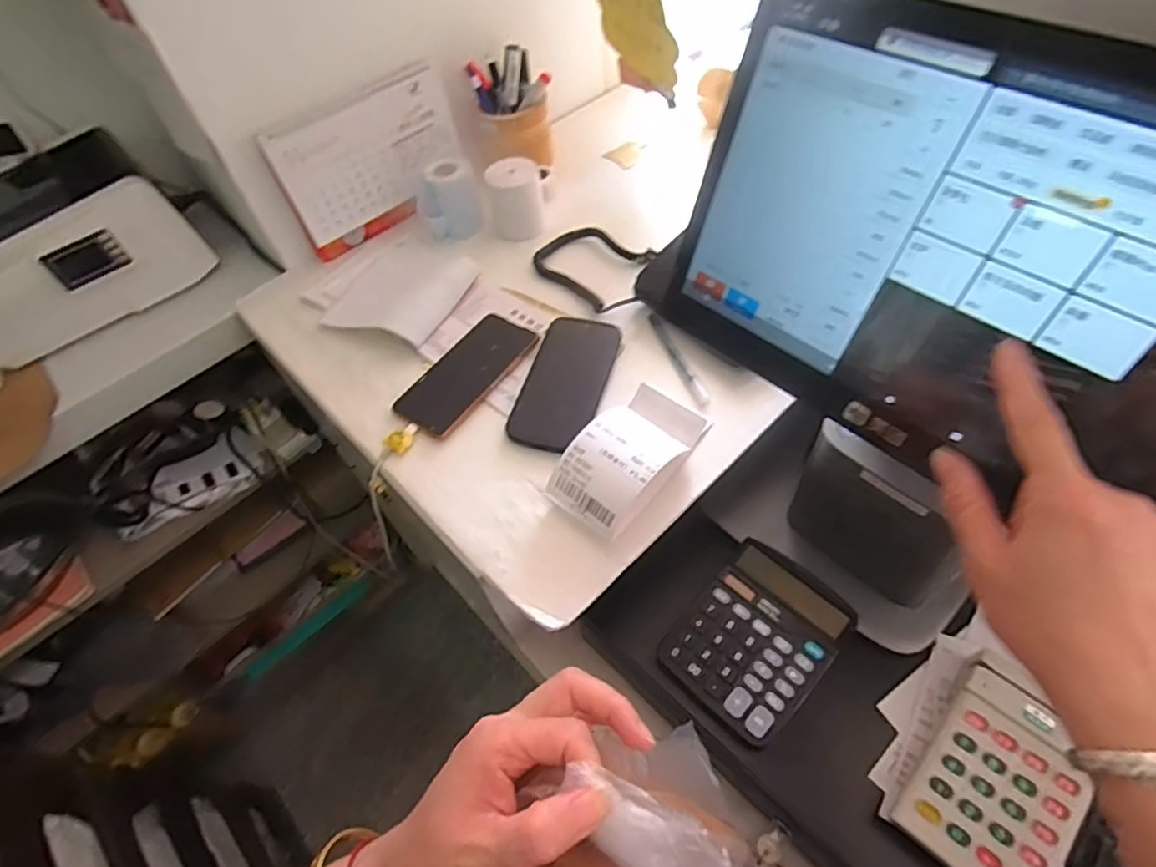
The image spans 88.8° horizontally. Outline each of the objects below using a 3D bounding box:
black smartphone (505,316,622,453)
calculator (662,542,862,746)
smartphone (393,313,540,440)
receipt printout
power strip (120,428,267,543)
[{"bbox_3d":[-0.013,-0.060,0.608,0.084,0.016,0.172,9,57,19],"label":"black smartphone"},{"bbox_3d":[0.157,0.179,0.521,0.143,0.032,0.115,-40,60,-22],"label":"calculator"},{"bbox_3d":[-0.117,-0.067,0.632,0.079,0.006,0.164,28,61,24],"label":"smartphone"},{"bbox_3d":[0.051,0.015,0.537,0.080,0.053,0.161,33,64,26],"label":"receipt printout"},{"bbox_3d":[-0.590,0.074,0.907,0.223,0.042,0.093,-36,91,-28],"label":"power strip"}]

